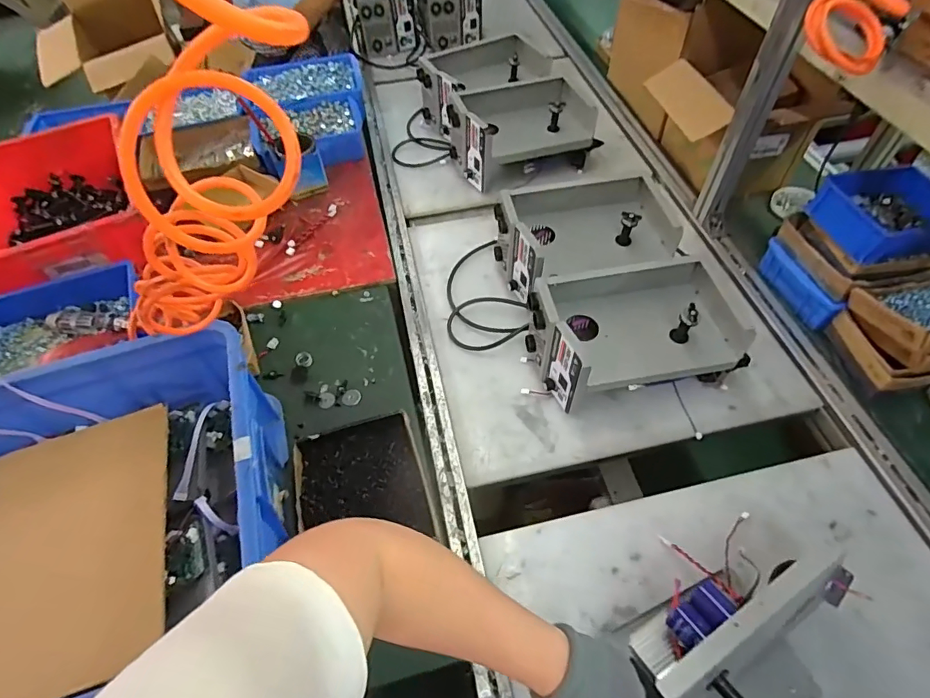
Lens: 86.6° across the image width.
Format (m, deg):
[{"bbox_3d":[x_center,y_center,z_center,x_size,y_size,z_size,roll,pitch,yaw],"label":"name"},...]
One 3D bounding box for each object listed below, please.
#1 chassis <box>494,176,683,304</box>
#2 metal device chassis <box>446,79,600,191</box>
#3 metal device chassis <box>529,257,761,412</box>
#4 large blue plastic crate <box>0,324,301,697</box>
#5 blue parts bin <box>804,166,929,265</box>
[{"bbox_3d":[0.218,-0.197,0.914,0.293,0.145,0.202,-14,55,-7],"label":"chassis"},{"bbox_3d":[0.123,-0.516,1.142,0.317,0.142,0.224,-16,56,-9],"label":"metal device chassis"},{"bbox_3d":[0.266,-0.024,0.791,0.302,0.146,0.178,-10,55,-5],"label":"metal device chassis"},{"bbox_3d":[-0.526,0.232,0.582,0.590,0.177,0.379,-19,56,-11],"label":"large blue plastic crate"},{"bbox_3d":[0.675,-0.216,0.789,0.180,0.067,0.145,-12,55,-6],"label":"blue parts bin"}]

